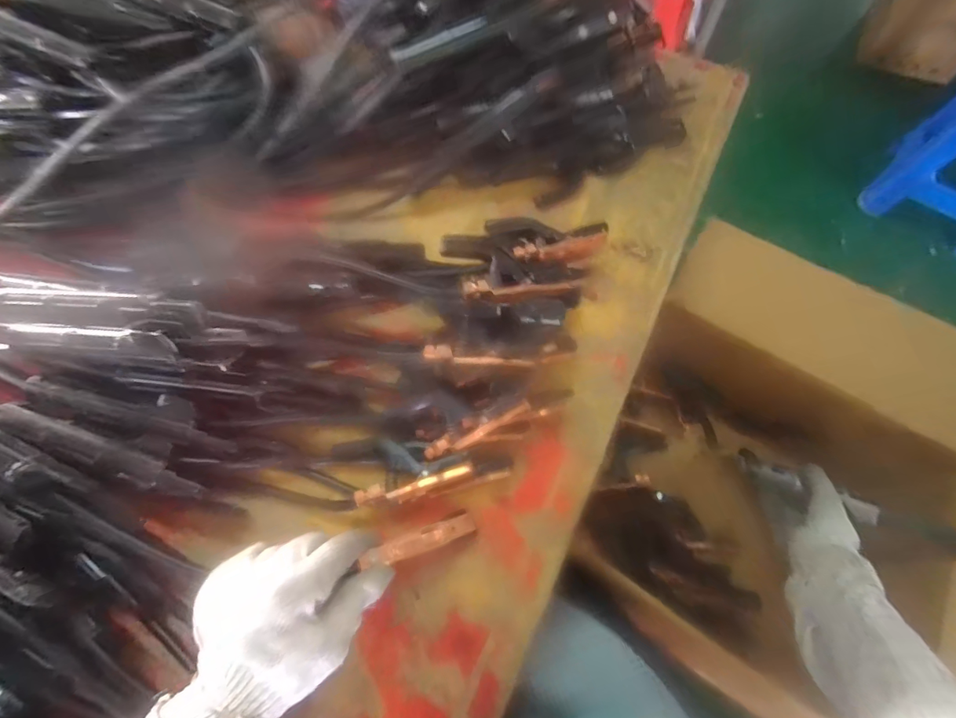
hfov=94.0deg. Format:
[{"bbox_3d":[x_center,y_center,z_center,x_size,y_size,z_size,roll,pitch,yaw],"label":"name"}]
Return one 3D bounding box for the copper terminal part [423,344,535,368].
[{"bbox_3d":[0.000,0.000,0.378,0.093,0.006,0.014,10,65,4],"label":"copper terminal part"}]

